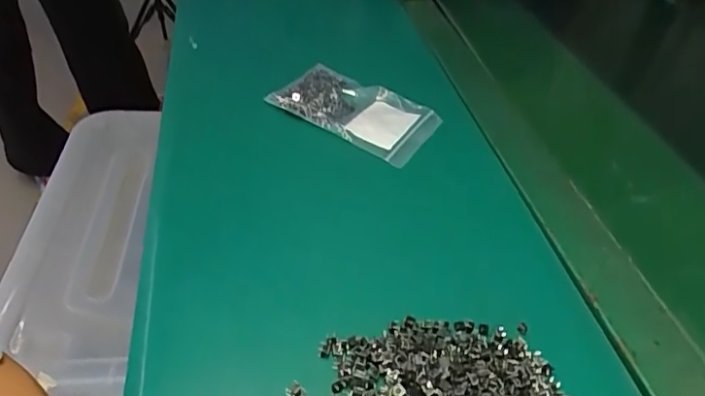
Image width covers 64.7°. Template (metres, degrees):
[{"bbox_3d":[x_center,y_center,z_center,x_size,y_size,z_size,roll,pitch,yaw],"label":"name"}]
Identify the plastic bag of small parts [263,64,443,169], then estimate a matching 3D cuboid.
[{"bbox_3d":[0.003,-0.089,0.544,0.151,0.023,0.095,24,44,19],"label":"plastic bag of small parts"}]

